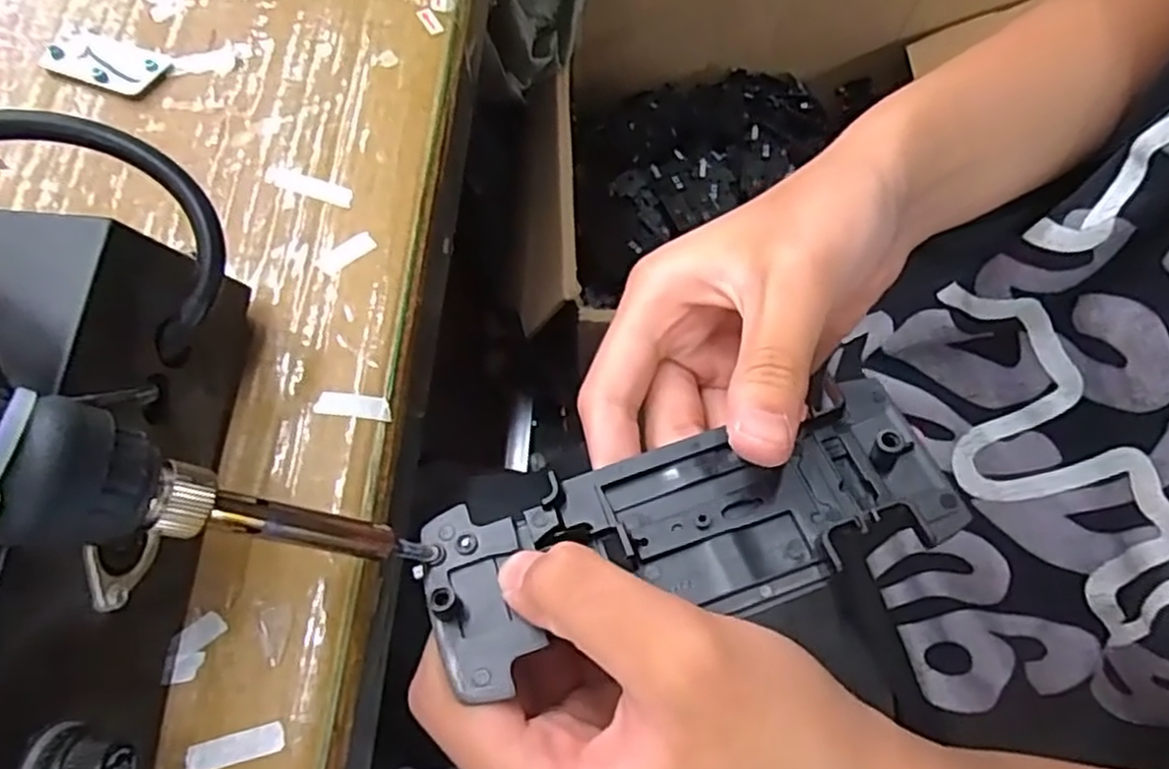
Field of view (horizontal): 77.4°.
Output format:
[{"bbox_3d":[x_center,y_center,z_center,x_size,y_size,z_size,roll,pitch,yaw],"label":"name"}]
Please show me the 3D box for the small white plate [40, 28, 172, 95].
[{"bbox_3d":[-0.144,-0.097,0.219,0.033,0.004,0.016,18,70,5],"label":"small white plate"}]

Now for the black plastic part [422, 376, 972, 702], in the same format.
[{"bbox_3d":[0.025,0.035,0.179,0.125,0.014,0.044,-14,70,-6],"label":"black plastic part"}]

